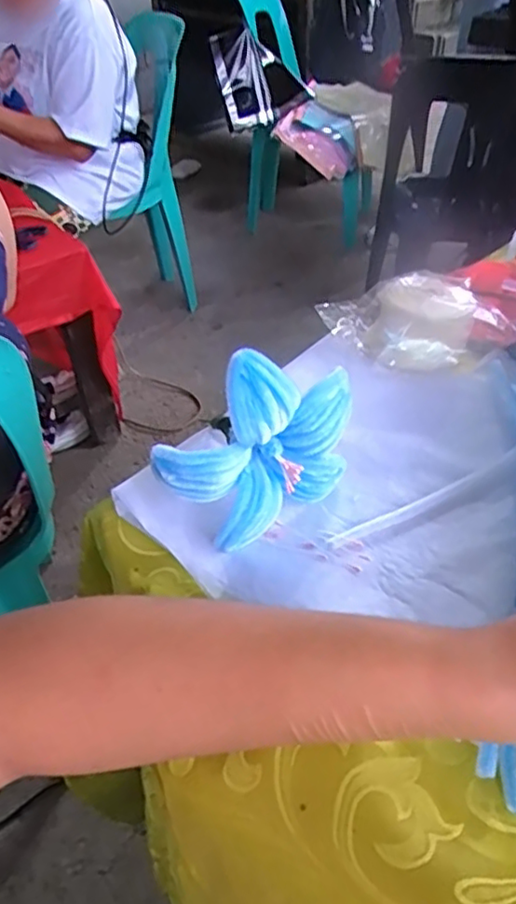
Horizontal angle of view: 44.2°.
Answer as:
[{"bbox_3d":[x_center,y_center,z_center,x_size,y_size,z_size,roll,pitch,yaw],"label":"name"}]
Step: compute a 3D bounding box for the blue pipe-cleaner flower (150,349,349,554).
[{"bbox_3d":[0.004,-0.001,0.326,0.108,0.102,0.031,-20,49,-21],"label":"blue pipe-cleaner flower"}]

